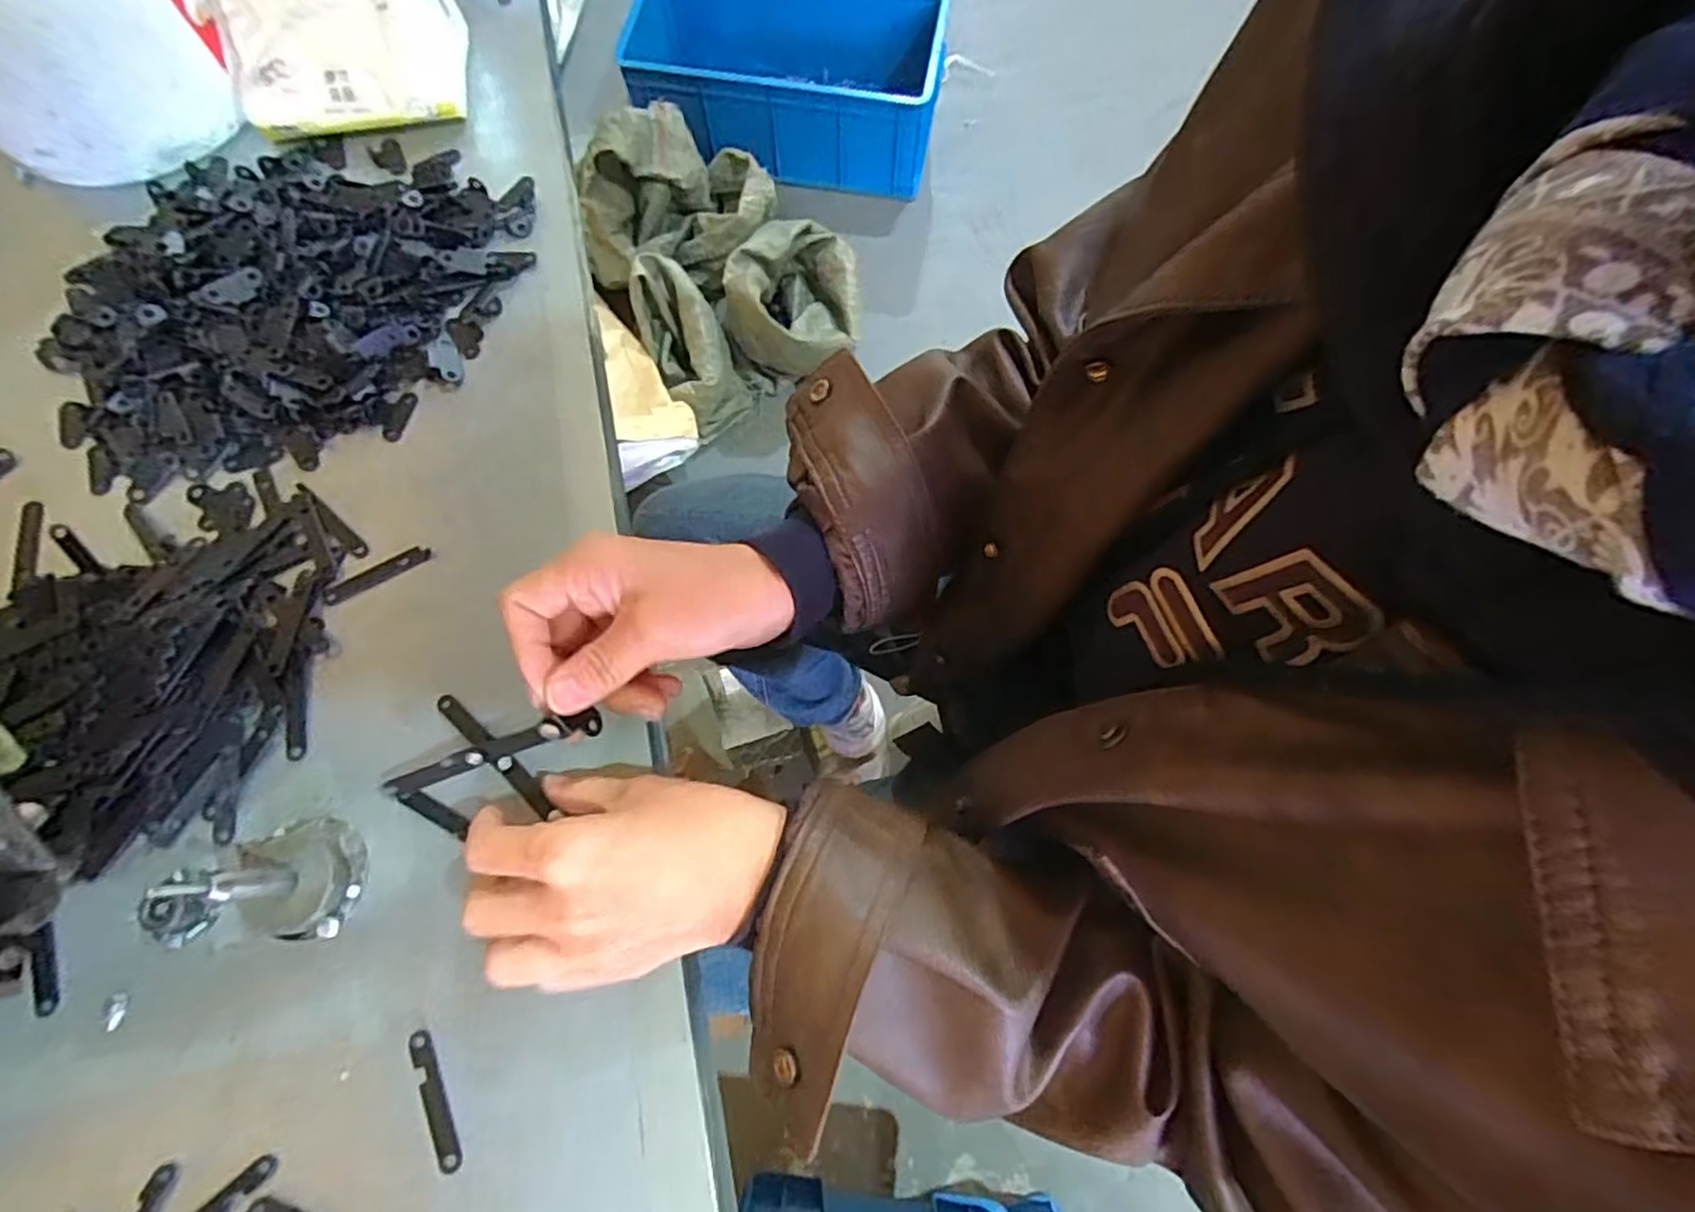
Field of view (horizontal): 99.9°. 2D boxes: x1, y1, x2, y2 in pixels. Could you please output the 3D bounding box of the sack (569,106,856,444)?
[{"bbox_3d":[-0.211,-0.595,1.231,0.390,0.220,0.466,-34,76,-10],"label":"sack"}]

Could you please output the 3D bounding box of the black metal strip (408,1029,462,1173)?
[{"bbox_3d":[-0.164,0.196,0.283,0.009,0.004,0.051,-24,75,-9],"label":"black metal strip"}]

